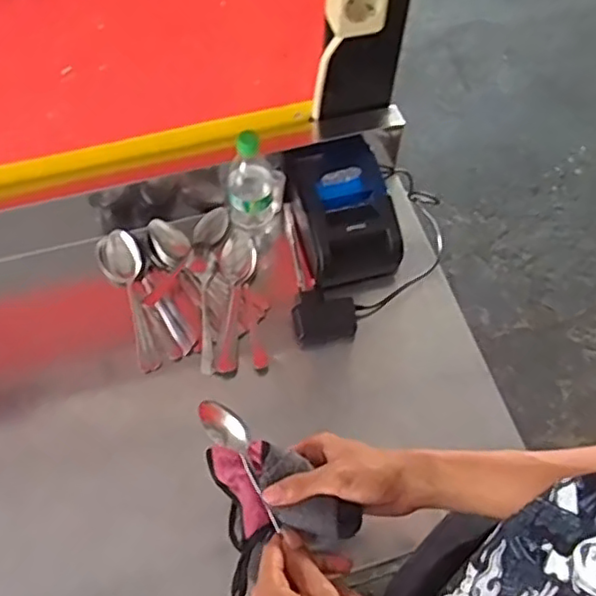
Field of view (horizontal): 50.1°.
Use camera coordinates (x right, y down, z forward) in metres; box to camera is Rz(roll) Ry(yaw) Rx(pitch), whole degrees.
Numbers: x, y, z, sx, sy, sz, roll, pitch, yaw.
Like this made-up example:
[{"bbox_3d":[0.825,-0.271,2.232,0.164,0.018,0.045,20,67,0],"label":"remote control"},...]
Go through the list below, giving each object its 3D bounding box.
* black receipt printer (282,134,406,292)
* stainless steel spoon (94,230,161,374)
[{"bbox_3d":[0.056,-0.116,0.801,0.108,0.078,0.178,-16,63,-11],"label":"black receipt printer"},{"bbox_3d":[-0.201,0.006,0.775,0.052,0.031,0.174,-18,78,-11],"label":"stainless steel spoon"}]

